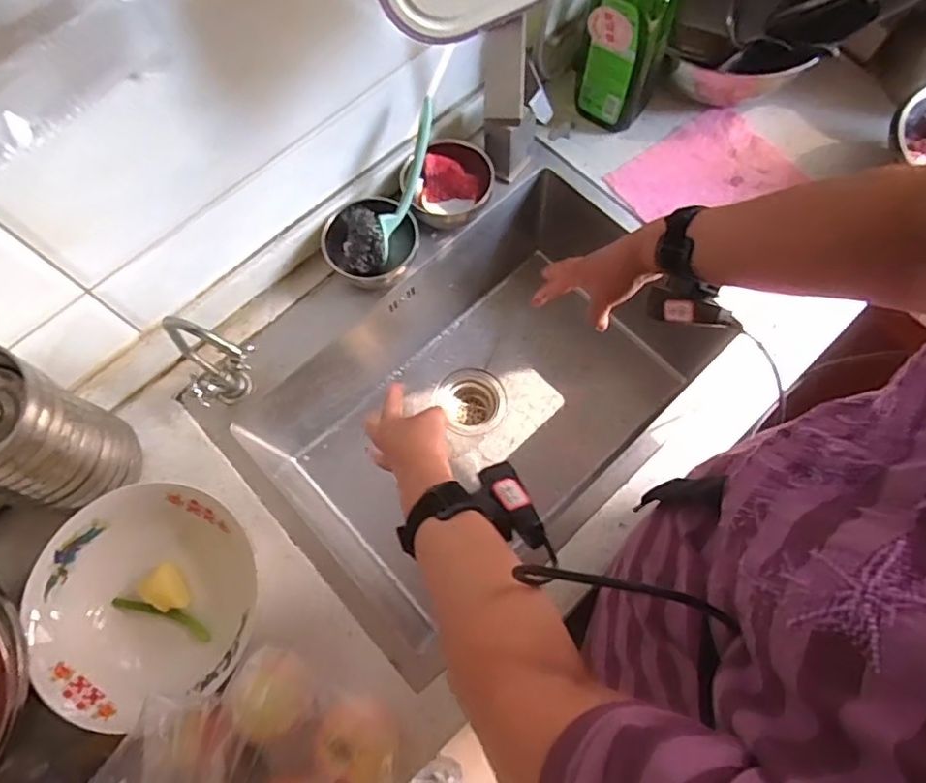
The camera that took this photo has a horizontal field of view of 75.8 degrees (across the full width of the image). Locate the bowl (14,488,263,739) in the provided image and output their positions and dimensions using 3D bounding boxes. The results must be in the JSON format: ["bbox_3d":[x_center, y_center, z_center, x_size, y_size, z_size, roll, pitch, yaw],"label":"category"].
[{"bbox_3d":[-0.326,0.212,0.614,0.206,0.076,0.211,-1,71,2],"label":"bowl"}]

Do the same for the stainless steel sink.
[{"bbox_3d":[0.010,0.004,0.847,0.578,0.255,0.390,-41,75,-11],"label":"stainless steel sink"}]

